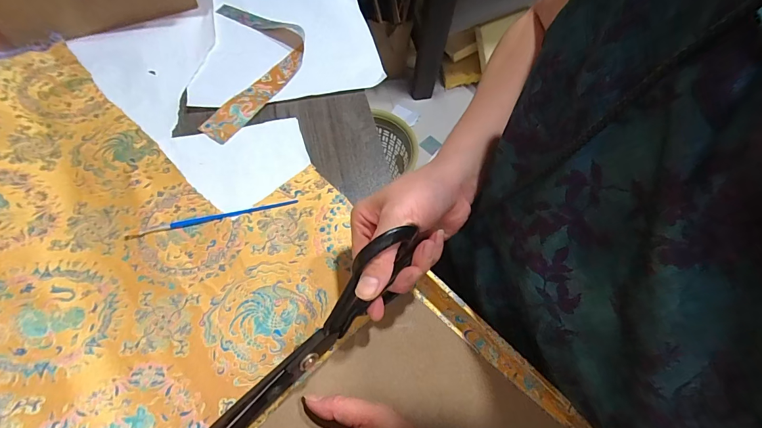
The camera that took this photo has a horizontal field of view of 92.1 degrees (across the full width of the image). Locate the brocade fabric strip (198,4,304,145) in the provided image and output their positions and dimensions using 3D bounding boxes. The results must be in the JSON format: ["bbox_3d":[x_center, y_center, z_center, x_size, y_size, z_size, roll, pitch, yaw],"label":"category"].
[{"bbox_3d":[-0.154,-0.187,0.462,0.112,0.013,0.217,-3,65,-5],"label":"brocade fabric strip"}]

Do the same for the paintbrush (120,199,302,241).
[{"bbox_3d":[-0.168,0.003,0.369,0.163,0.004,0.008,-13,66,-10],"label":"paintbrush"}]

